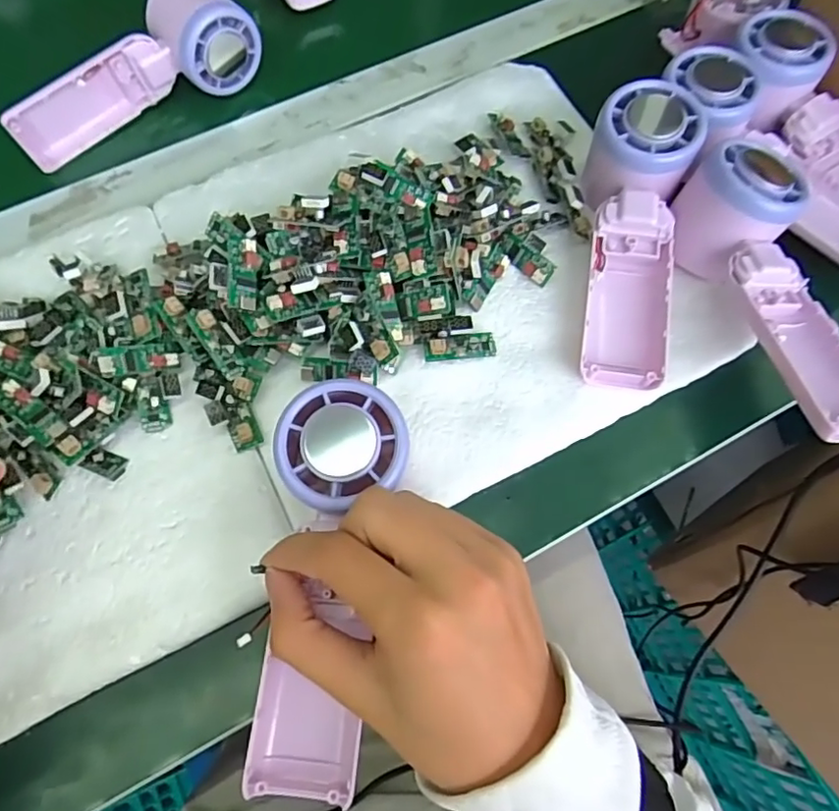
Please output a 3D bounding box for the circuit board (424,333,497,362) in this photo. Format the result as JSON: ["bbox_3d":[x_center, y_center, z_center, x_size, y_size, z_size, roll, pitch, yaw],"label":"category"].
[{"bbox_3d":[0.023,-0.031,0.316,0.039,0.006,0.013,-5,91,-12],"label":"circuit board"}]

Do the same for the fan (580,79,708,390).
[{"bbox_3d":[0.117,-0.092,0.316,0.054,0.053,0.164,6,72,3],"label":"fan"}]

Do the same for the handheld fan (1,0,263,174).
[{"bbox_3d":[-0.181,-0.209,0.380,0.058,0.051,0.157,38,73,14],"label":"handheld fan"}]

